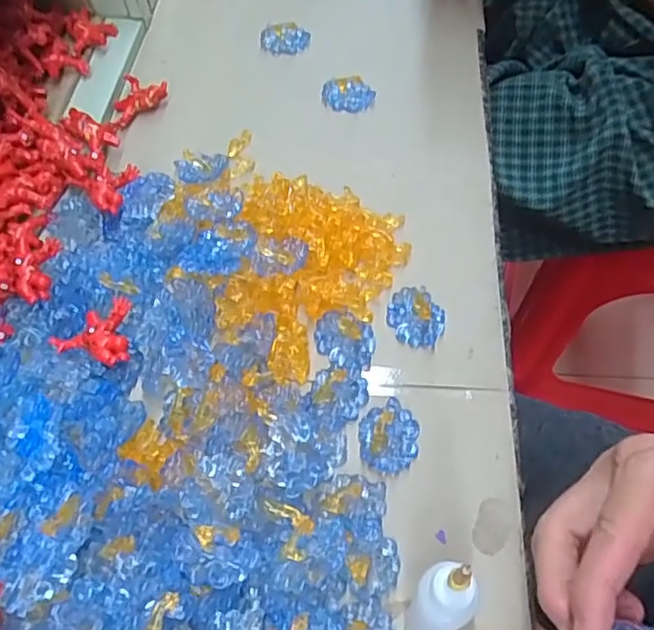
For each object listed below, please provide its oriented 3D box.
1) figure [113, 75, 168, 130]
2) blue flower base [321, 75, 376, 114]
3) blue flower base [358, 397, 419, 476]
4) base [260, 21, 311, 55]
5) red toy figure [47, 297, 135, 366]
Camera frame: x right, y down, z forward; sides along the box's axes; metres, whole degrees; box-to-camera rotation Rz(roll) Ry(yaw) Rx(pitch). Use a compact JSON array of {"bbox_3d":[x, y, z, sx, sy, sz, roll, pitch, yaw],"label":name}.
[{"bbox_3d":[-0.145,-0.164,0.463,0.045,0.017,0.035,-34,66,-18],"label":"figure"},{"bbox_3d":[0.016,-0.165,0.464,0.039,0.015,0.024,7,61,4],"label":"blue flower base"},{"bbox_3d":[0.032,0.063,0.325,0.030,0.005,0.039,5,60,3],"label":"blue flower base"},{"bbox_3d":[-0.034,-0.222,0.499,0.039,0.018,0.018,0,60,0],"label":"base"},{"bbox_3d":[-0.129,0.005,0.350,0.045,0.016,0.040,18,62,10],"label":"red toy figure"}]

